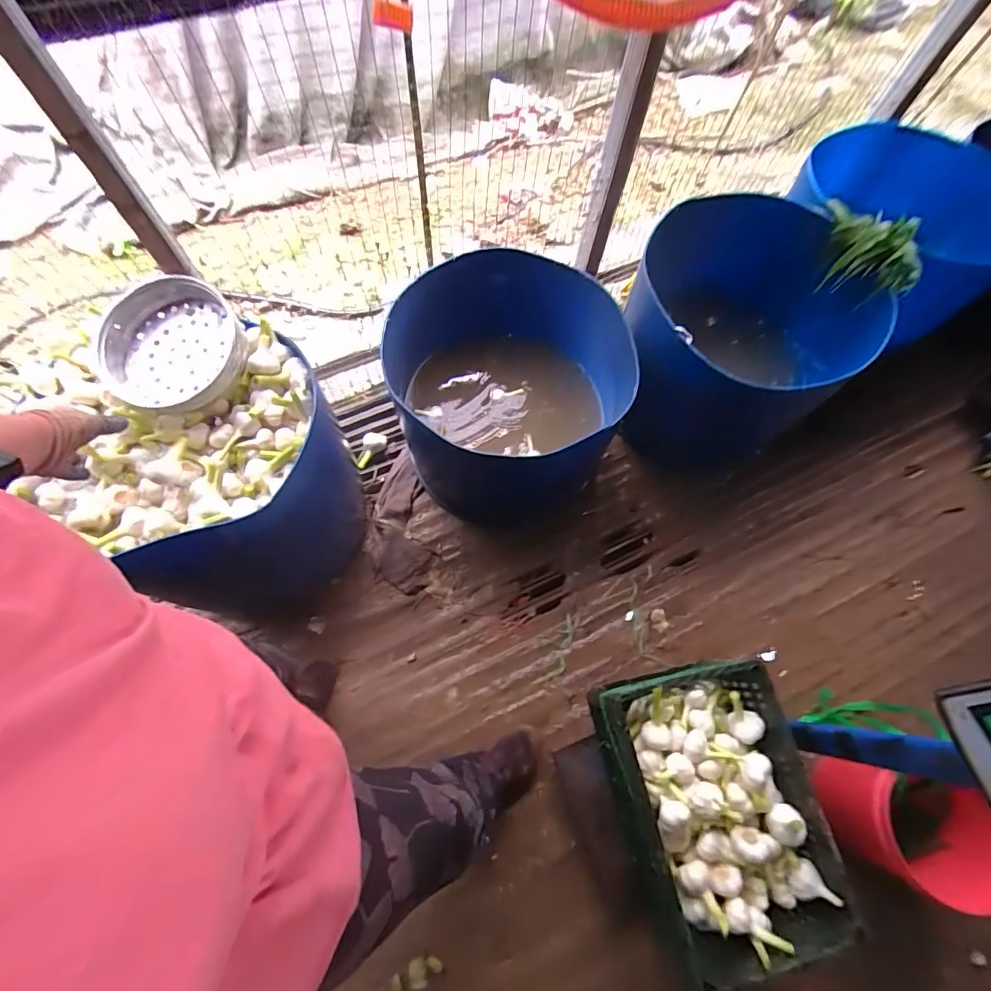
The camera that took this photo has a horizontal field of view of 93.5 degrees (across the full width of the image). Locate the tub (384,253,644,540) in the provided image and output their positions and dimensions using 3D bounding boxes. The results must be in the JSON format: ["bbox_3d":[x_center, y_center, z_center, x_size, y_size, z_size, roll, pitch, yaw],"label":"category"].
[{"bbox_3d":[0.032,-0.262,1.233,0.572,0.442,0.595,-5,69,-5],"label":"tub"}]

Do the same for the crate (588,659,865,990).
[{"bbox_3d":[0.396,0.563,0.874,0.311,0.190,0.436,-12,70,-8],"label":"crate"}]

